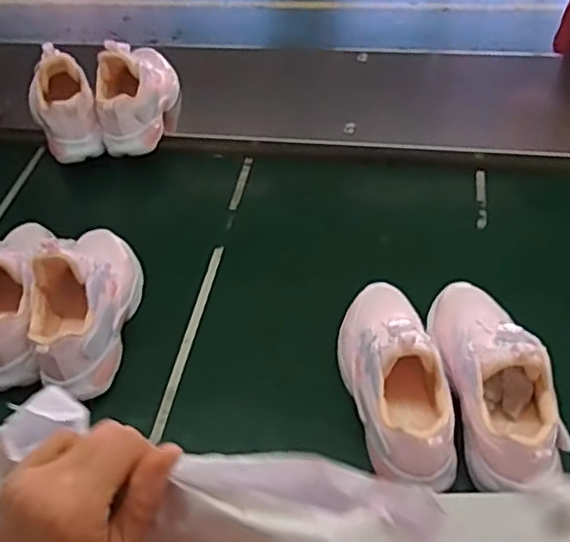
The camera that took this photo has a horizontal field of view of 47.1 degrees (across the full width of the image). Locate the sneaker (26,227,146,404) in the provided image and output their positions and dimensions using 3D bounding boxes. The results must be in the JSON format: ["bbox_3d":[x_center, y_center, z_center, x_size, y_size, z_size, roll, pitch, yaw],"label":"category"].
[{"bbox_3d":[-0.217,0.023,0.710,0.084,0.125,0.213,2,48,7],"label":"sneaker"}]

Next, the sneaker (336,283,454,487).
[{"bbox_3d":[0.101,0.082,0.620,0.090,0.115,0.228,-7,48,-1],"label":"sneaker"}]

